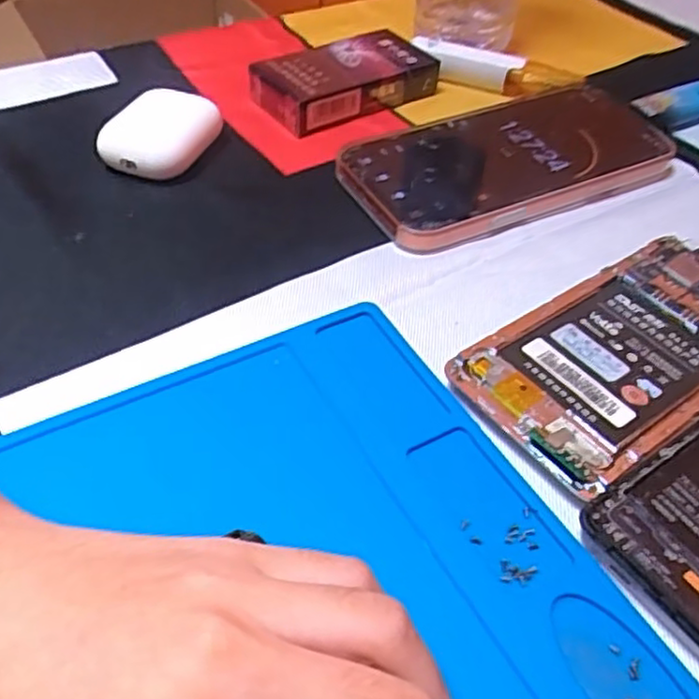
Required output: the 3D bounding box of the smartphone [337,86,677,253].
[{"bbox_3d":[0.084,-0.099,0.366,0.173,0.011,0.088,-18,51,-19],"label":"smartphone"}]

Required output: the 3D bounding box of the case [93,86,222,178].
[{"bbox_3d":[-0.094,-0.107,0.359,0.037,0.022,0.057,22,50,17],"label":"case"}]

